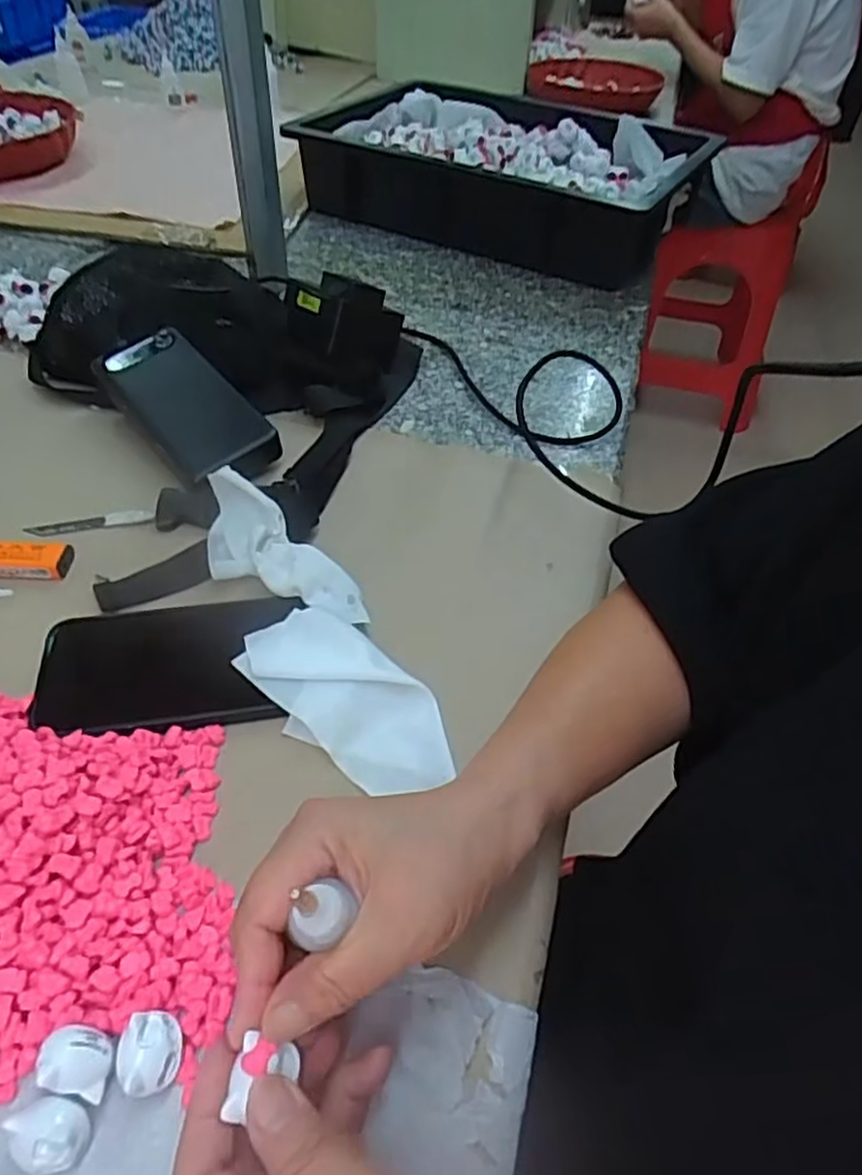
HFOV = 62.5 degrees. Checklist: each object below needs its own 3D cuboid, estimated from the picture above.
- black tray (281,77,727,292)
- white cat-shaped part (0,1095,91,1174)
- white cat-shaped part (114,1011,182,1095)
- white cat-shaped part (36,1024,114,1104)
[{"bbox_3d":[0.086,-0.511,0.878,0.433,0.101,0.303,21,50,17],"label":"black tray"},{"bbox_3d":[-0.129,0.188,0.244,0.025,0.019,0.020,17,47,13],"label":"white cat-shaped part"},{"bbox_3d":[-0.102,0.168,0.257,0.019,0.013,0.025,-5,46,-8],"label":"white cat-shaped part"},{"bbox_3d":[-0.126,0.168,0.252,0.021,0.016,0.019,8,46,5],"label":"white cat-shaped part"}]

